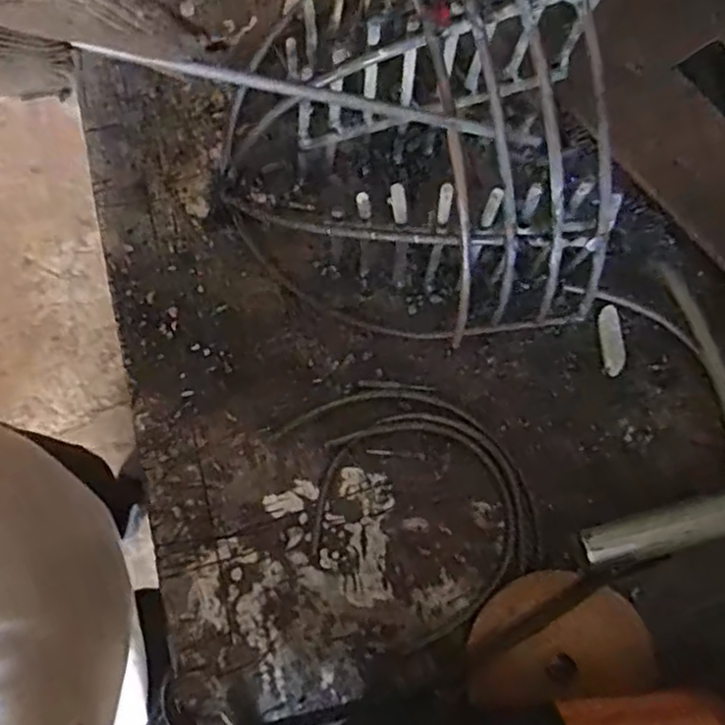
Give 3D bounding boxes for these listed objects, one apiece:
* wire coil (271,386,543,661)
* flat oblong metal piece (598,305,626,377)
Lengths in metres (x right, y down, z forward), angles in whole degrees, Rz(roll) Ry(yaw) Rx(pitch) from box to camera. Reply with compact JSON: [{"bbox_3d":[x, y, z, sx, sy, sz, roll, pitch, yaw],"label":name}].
[{"bbox_3d":[0.027,0.071,0.358,0.112,0.009,0.134,-32,78,-6],"label":"wire coil"},{"bbox_3d":[0.142,-0.013,0.381,0.013,0.004,0.040,-4,77,0],"label":"flat oblong metal piece"}]

